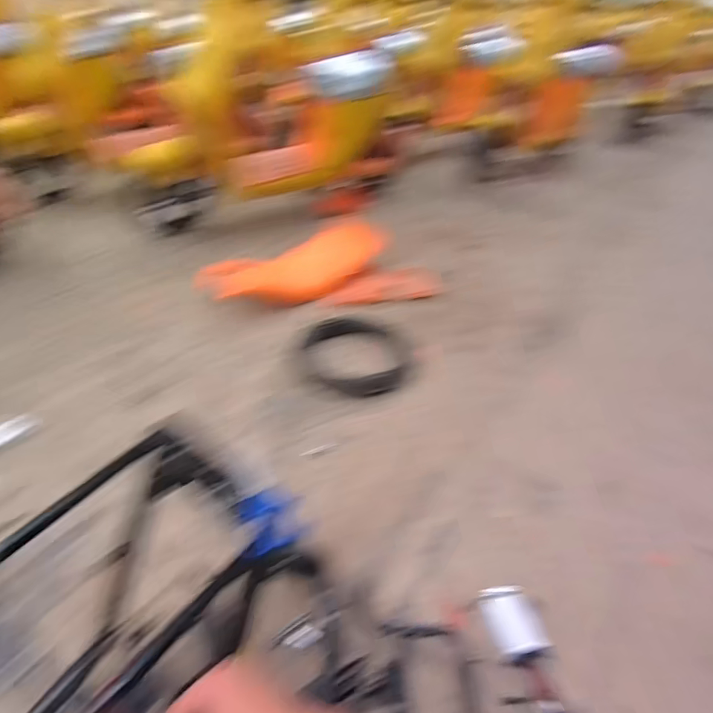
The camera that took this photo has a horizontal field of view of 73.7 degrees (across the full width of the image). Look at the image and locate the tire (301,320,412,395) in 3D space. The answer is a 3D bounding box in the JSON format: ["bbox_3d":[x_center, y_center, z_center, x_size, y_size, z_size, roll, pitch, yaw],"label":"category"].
[{"bbox_3d":[-0.002,-0.009,1.393,0.333,0.093,0.312,17,40,18],"label":"tire"}]

